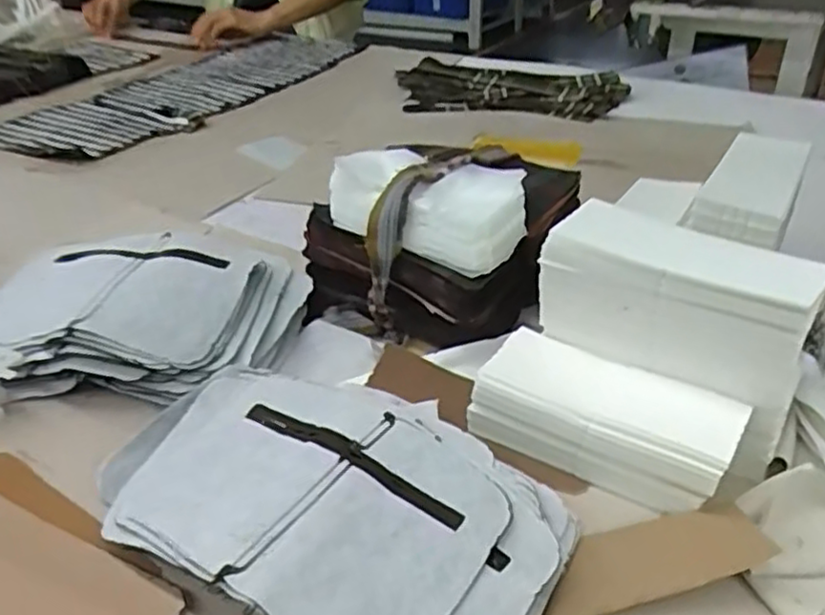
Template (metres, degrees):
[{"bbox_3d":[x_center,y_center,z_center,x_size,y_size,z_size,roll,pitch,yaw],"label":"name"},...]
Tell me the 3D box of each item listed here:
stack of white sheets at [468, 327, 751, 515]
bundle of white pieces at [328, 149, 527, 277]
[{"bbox_3d":[0.116,0.067,0.435,0.155,0.052,0.062,19,37,30],"label":"stack of white sheets"},{"bbox_3d":[0.010,-0.081,0.533,0.150,0.050,0.092,17,37,27],"label":"bundle of white pieces"}]

